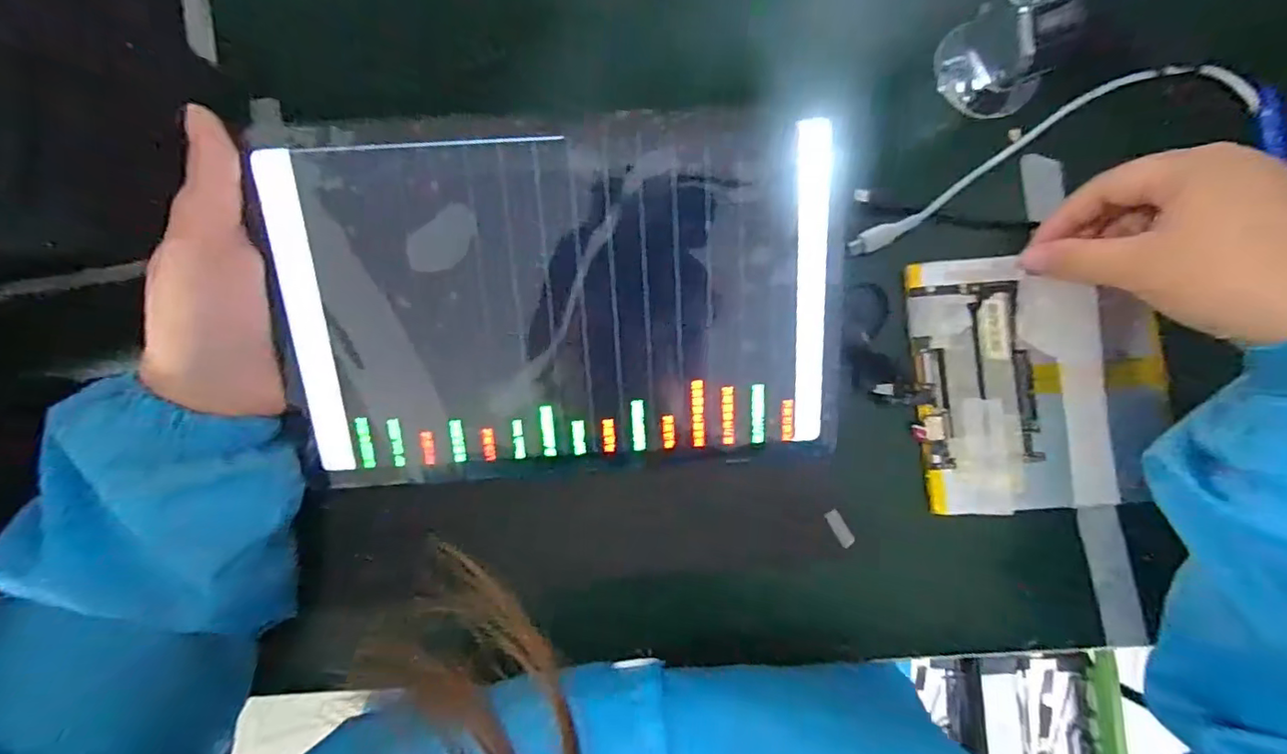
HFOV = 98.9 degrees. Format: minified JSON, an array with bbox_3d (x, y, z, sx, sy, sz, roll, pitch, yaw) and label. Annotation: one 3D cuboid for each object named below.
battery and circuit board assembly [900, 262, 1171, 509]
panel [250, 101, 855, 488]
[{"bbox_3d":[0.198,0.002,0.277,0.121,0.006,0.125,-3,87,-1],"label":"battery and circuit board assembly"},{"bbox_3d":[-0.032,-0.031,0.232,0.233,0.005,0.150,-3,106,-2],"label":"panel"}]

